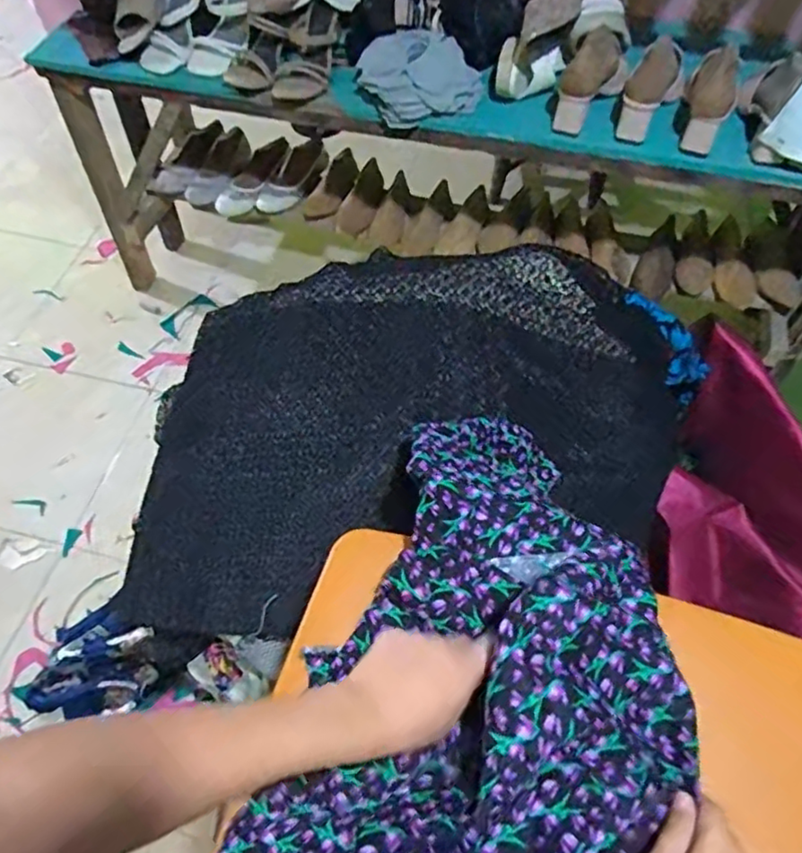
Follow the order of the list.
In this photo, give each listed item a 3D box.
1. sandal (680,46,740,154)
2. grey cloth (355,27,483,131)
[{"bbox_3d":[0.490,-0.520,0.985,0.075,0.109,0.181,20,61,11],"label":"sandal"},{"bbox_3d":[0.028,-0.579,1.052,0.176,0.071,0.175,-21,61,-13],"label":"grey cloth"}]

